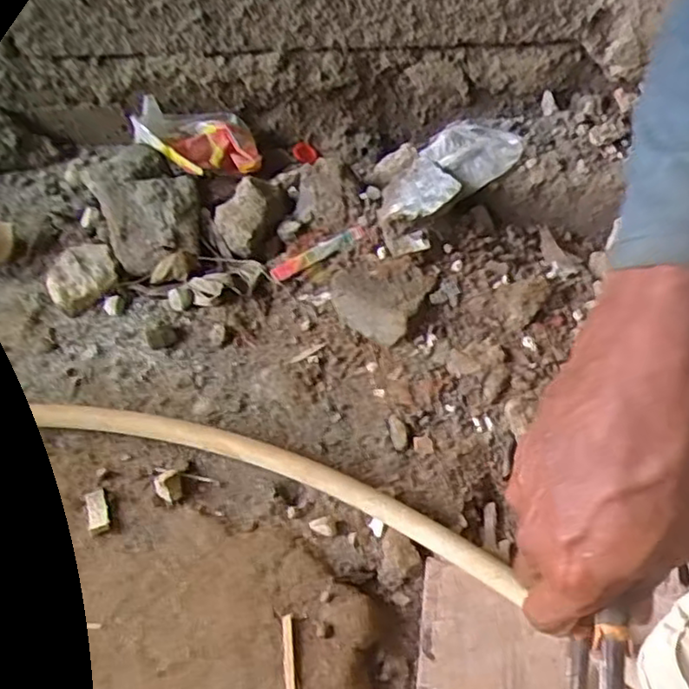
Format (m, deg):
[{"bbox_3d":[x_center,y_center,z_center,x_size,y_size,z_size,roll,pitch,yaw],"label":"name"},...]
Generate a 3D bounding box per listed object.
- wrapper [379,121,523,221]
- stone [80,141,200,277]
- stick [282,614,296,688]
[{"bbox_3d":[0.099,-0.178,0.688,0.169,0.021,0.081,-33,57,-16],"label":"wrapper"},{"bbox_3d":[-0.206,-0.143,0.713,0.104,0.054,0.171,-24,55,-13],"label":"stone"},{"bbox_3d":[-0.035,0.208,0.440,0.007,0.006,0.065,-7,53,0],"label":"stick"}]

